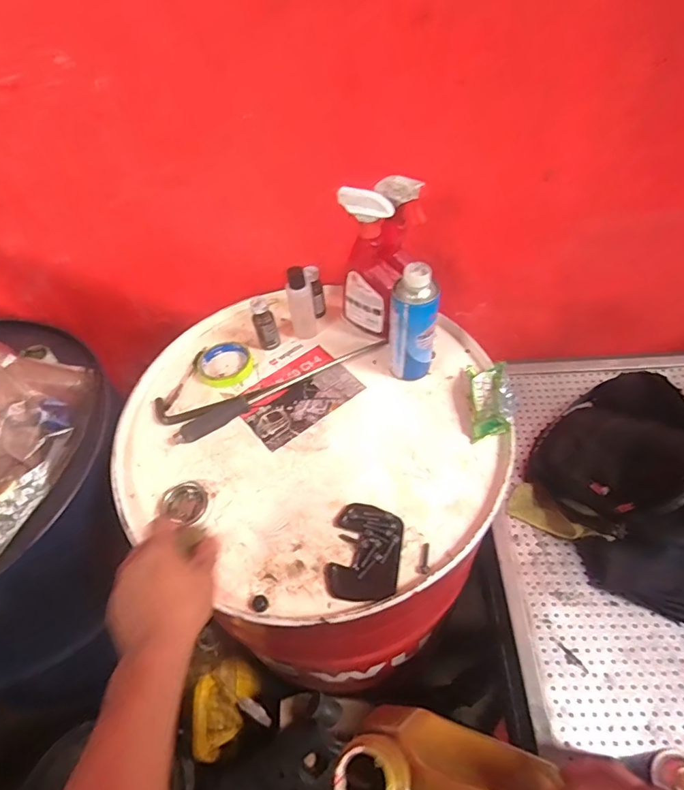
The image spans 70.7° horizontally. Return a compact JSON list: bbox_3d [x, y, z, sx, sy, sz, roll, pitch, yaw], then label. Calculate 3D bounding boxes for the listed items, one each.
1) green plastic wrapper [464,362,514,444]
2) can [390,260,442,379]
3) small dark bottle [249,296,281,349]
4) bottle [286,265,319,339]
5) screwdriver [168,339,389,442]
[{"bbox_3d":[0.215,0.005,0.694,0.063,0.039,0.129,1,52,6],"label":"green plastic wrapper"},{"bbox_3d":[0.104,-0.102,0.692,0.065,0.192,0.062,-3,52,4],"label":"can"},{"bbox_3d":[-0.124,-0.114,0.780,0.033,0.096,0.028,-18,52,-8],"label":"small dark bottle"},{"bbox_3d":[-0.067,-0.151,0.783,0.043,0.122,0.039,-4,52,3],"label":"bottle"},{"bbox_3d":[-0.091,-0.018,0.747,0.351,0.031,0.033,-29,55,-16],"label":"screwdriver"}]

